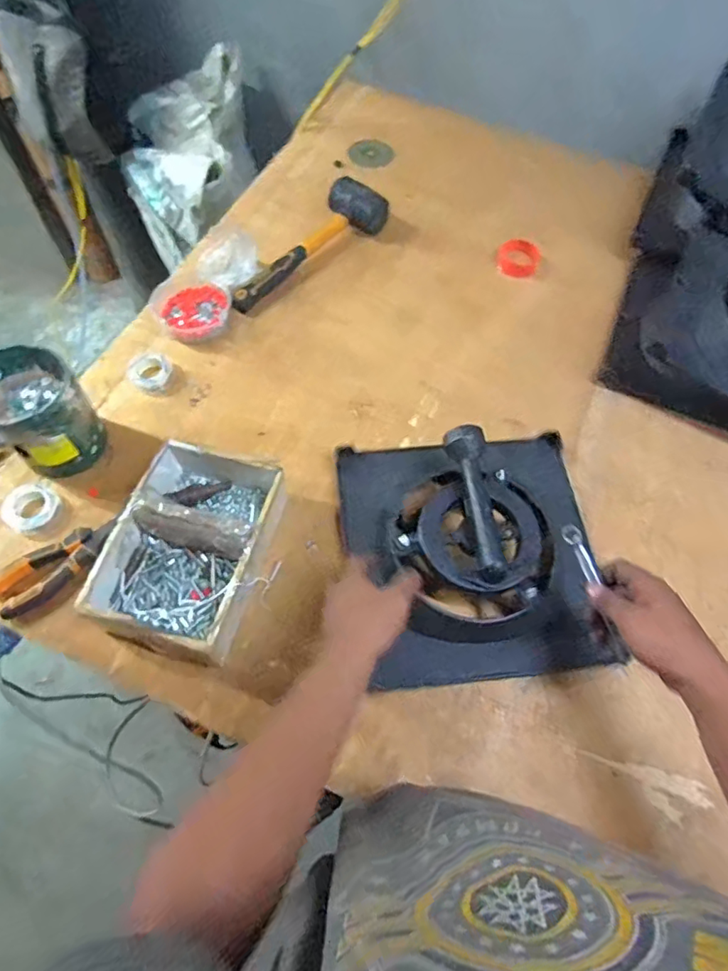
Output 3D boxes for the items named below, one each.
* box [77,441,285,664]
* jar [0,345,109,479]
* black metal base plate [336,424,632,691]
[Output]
[{"bbox_3d":[-0.195,0.062,0.621,0.156,0.089,0.225,14,63,4],"label":"box"},{"bbox_3d":[-0.391,-0.087,0.670,0.118,0.114,0.104,37,66,15],"label":"jar"},{"bbox_3d":[0.127,0.066,0.625,0.283,0.090,0.281,-3,63,-5],"label":"black metal base plate"}]

